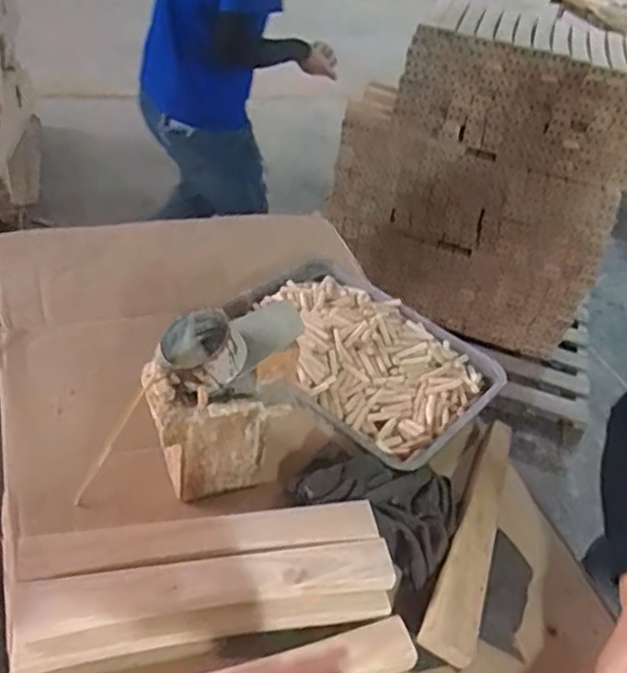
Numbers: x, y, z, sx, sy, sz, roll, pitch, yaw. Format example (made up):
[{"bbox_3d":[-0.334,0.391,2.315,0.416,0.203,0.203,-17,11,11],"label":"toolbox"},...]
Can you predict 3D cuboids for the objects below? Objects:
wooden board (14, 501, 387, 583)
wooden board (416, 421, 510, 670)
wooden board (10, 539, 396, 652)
[{"bbox_3d":[-0.112,0.213,0.722,0.365,0.018,0.050,-2,42,-15],"label":"wooden board"},{"bbox_3d":[0.195,0.220,0.830,0.056,0.022,0.367,27,38,4],"label":"wooden board"},{"bbox_3d":[-0.102,0.254,0.689,0.371,0.025,0.049,-2,42,-15],"label":"wooden board"}]

